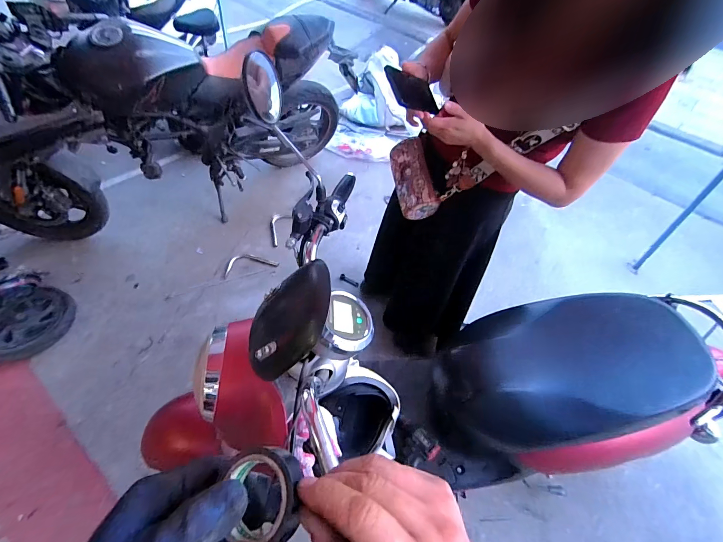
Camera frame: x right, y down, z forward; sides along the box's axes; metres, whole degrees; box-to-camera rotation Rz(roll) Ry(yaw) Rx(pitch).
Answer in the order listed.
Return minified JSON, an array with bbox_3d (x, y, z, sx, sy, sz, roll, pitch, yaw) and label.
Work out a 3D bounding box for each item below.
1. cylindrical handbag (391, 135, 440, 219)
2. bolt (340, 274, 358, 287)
[{"bbox_3d":[0.137,-0.251,0.922,0.083,0.075,0.212,-13,85,-12],"label":"cylindrical handbag"},{"bbox_3d":[-0.062,0.051,1.737,0.103,0.018,0.028,30,57,4],"label":"bolt"}]

